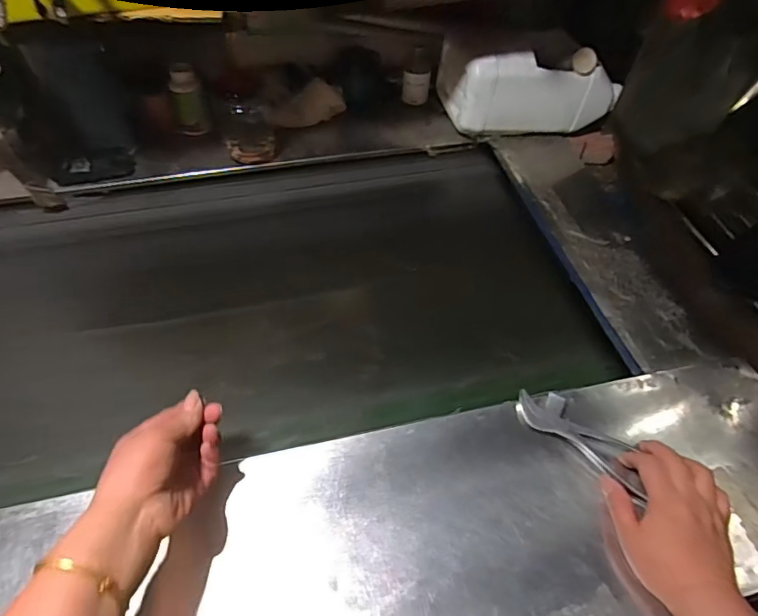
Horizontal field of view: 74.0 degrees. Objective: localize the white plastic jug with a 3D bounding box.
[{"bbox_3d":[0.255,-0.368,0.848,0.267,0.138,0.105,-5,55,-7],"label":"white plastic jug"}]

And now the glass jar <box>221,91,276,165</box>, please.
[{"bbox_3d":[-0.204,-0.286,0.782,0.082,0.116,0.066,-9,55,-10],"label":"glass jar"}]

